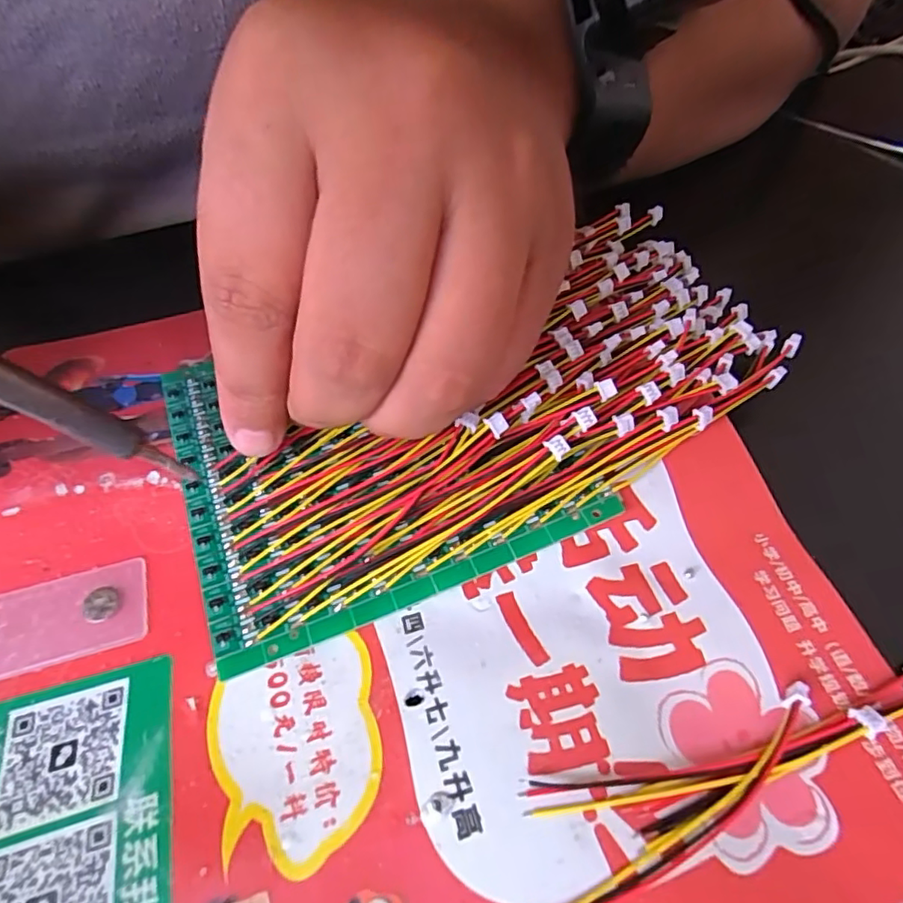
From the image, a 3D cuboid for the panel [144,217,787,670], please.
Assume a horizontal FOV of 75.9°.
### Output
[{"bbox_3d":[0.006,-0.017,0.159,0.164,0.018,0.089,-27,59,-10],"label":"panel"}]

